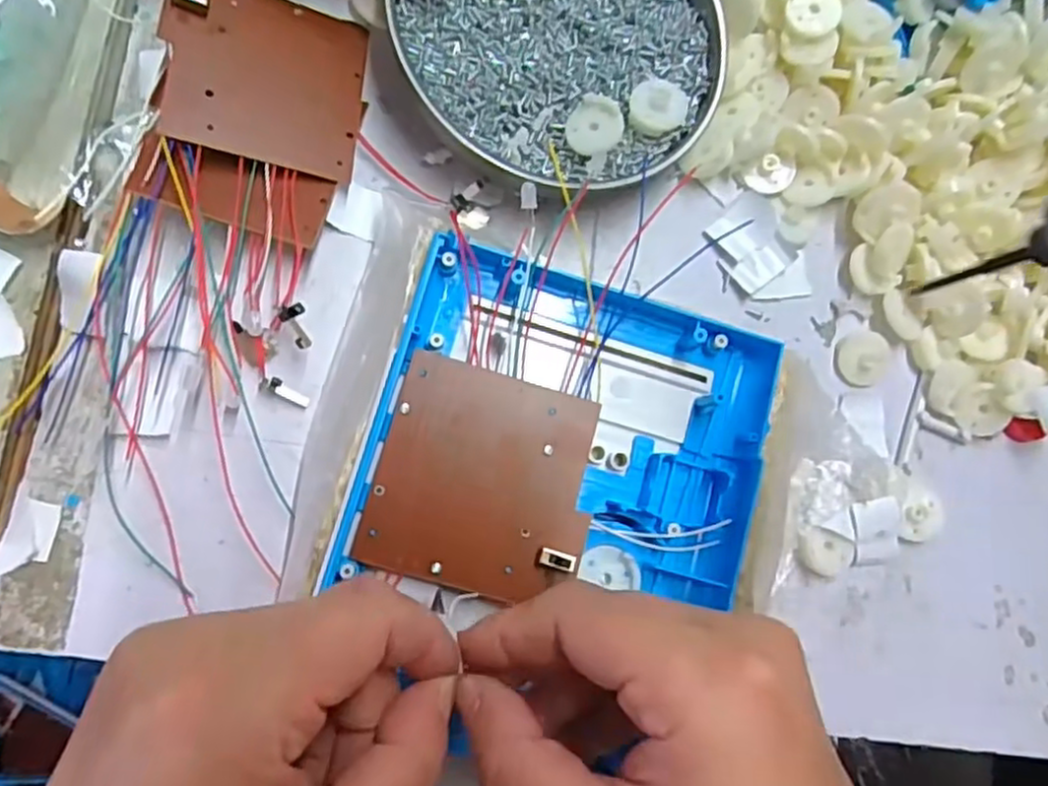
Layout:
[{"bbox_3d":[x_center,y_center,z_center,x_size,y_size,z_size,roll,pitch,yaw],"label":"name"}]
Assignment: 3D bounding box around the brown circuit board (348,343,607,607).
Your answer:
[{"bbox_3d":[-0.012,0.030,0.240,0.071,0.004,0.072,16,79,-3],"label":"brown circuit board"}]

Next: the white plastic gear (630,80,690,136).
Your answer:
[{"bbox_3d":[0.054,-0.114,0.286,0.023,0.008,0.021,1,84,-9],"label":"white plastic gear"}]

